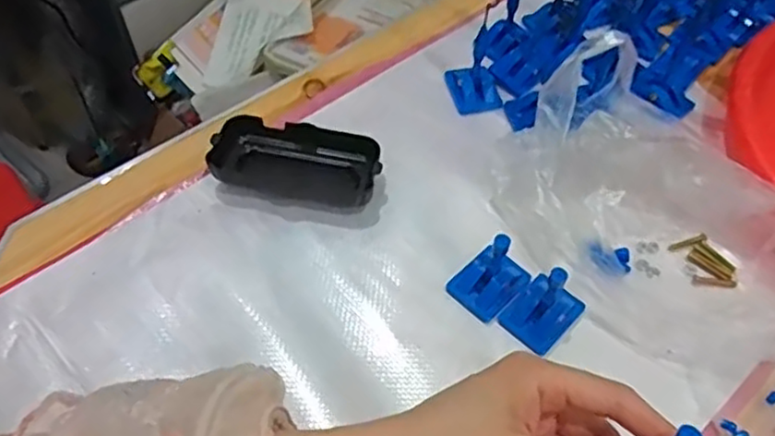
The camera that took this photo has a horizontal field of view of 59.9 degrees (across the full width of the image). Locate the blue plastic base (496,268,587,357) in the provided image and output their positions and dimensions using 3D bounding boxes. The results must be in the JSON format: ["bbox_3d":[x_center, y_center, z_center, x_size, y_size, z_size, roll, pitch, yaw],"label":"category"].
[{"bbox_3d":[0.092,0.047,0.387,0.033,0.041,0.040,38,62,23],"label":"blue plastic base"}]

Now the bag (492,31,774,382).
[{"bbox_3d":[0.169,-0.008,0.397,0.137,0.084,0.205,-35,62,-24],"label":"bag"}]

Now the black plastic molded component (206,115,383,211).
[{"bbox_3d":[-0.060,-0.038,0.454,0.108,0.026,0.051,9,54,5],"label":"black plastic molded component"}]

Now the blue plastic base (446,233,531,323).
[{"bbox_3d":[0.062,0.030,0.396,0.035,0.044,0.040,39,62,24],"label":"blue plastic base"}]

